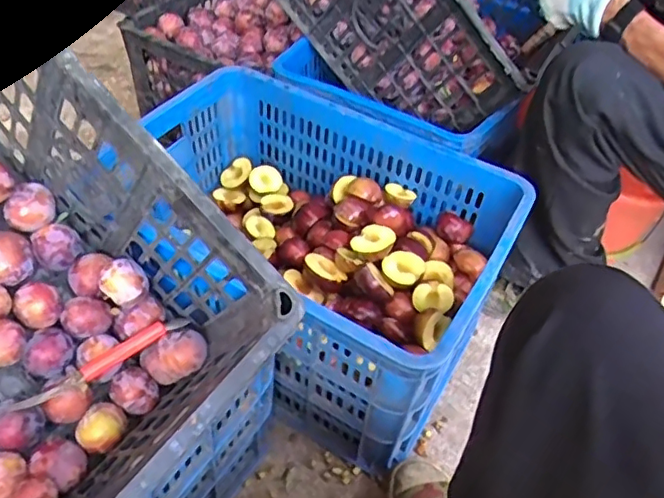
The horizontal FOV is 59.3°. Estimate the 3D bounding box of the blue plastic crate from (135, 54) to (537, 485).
[{"bbox_3d":[-0.043,0.017,0.889,0.534,0.331,0.354,27,49,19],"label":"blue plastic crate"}]

